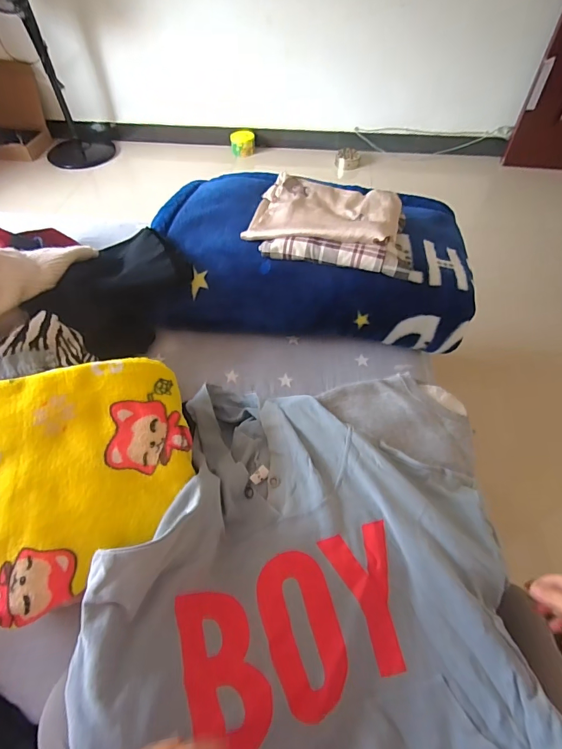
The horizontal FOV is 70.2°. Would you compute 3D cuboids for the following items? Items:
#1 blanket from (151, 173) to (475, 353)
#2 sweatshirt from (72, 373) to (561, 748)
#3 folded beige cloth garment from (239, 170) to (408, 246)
[{"bbox_3d":[0.064,-0.268,0.876,0.644,0.145,0.422,3,52,2],"label":"blanket"},{"bbox_3d":[0.047,0.246,0.475,0.465,0.125,0.579,-2,52,-1],"label":"sweatshirt"},{"bbox_3d":[0.092,-0.336,0.808,0.298,0.062,0.219,16,54,12],"label":"folded beige cloth garment"}]

